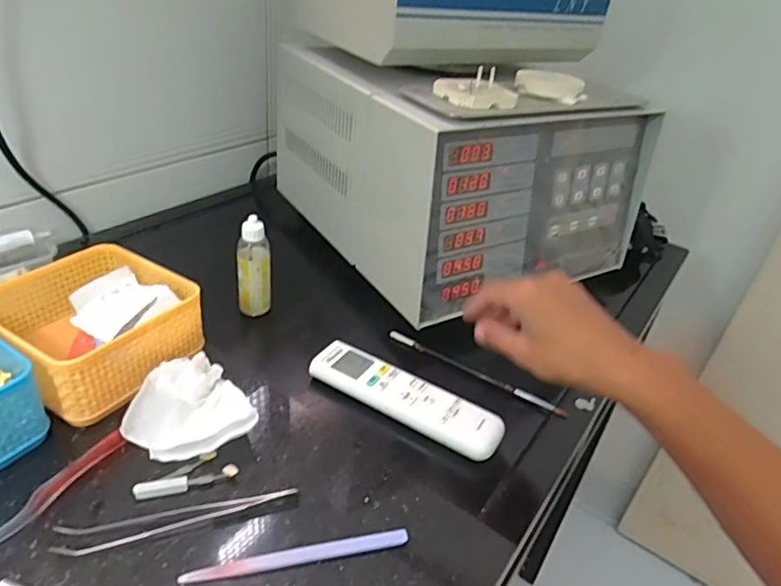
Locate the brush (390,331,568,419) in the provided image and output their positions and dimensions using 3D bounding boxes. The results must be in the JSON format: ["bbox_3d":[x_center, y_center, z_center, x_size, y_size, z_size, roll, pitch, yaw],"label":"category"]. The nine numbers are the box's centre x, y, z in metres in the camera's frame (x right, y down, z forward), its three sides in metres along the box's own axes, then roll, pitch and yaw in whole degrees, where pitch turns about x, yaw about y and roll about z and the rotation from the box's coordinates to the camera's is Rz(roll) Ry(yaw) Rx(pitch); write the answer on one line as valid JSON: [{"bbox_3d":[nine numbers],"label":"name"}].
[{"bbox_3d":[0.081,0.078,0.542,0.189,0.009,0.007,22,34,23],"label":"brush"}]

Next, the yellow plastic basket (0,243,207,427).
[{"bbox_3d":[-0.252,0.026,0.461,0.138,0.058,0.134,23,36,21],"label":"yellow plastic basket"}]

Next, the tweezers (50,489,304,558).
[{"bbox_3d":[-0.136,0.149,0.359,0.147,0.005,0.021,-4,33,-18],"label":"tweezers"}]

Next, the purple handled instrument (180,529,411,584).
[{"bbox_3d":[-0.057,0.165,0.346,0.139,0.004,0.011,-2,34,-16],"label":"purple handled instrument"}]

